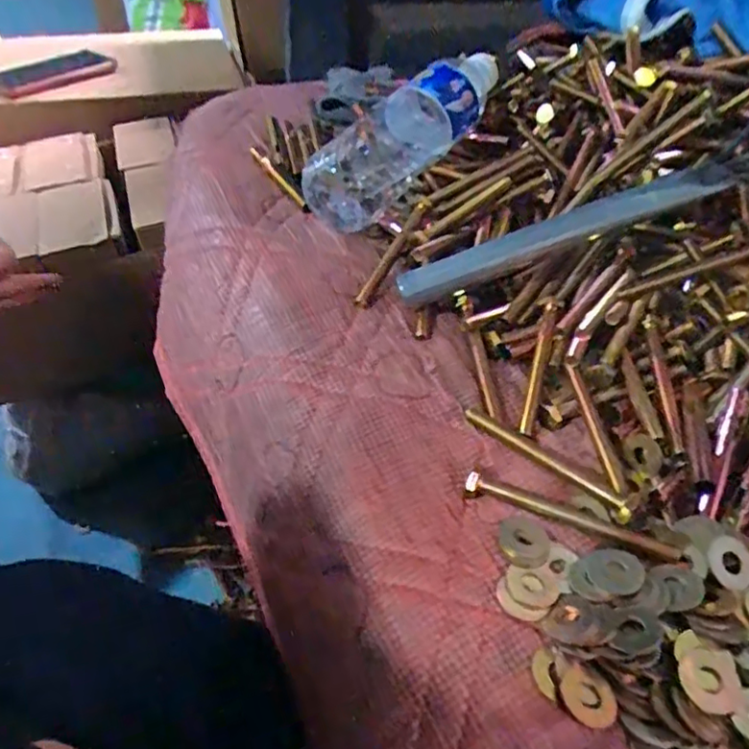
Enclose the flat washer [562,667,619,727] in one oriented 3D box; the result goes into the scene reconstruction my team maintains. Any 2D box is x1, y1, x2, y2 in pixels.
[{"bbox_3d":[0.090,0.134,0.258,0.023,0.004,0.019,21,46,15],"label":"flat washer"}]

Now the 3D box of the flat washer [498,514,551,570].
[{"bbox_3d":[0.075,0.081,0.307,0.025,0.004,0.027,3,45,-3],"label":"flat washer"}]

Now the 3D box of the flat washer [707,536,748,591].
[{"bbox_3d":[0.168,0.088,0.291,0.021,0.004,0.023,-24,69,-9],"label":"flat washer"}]

